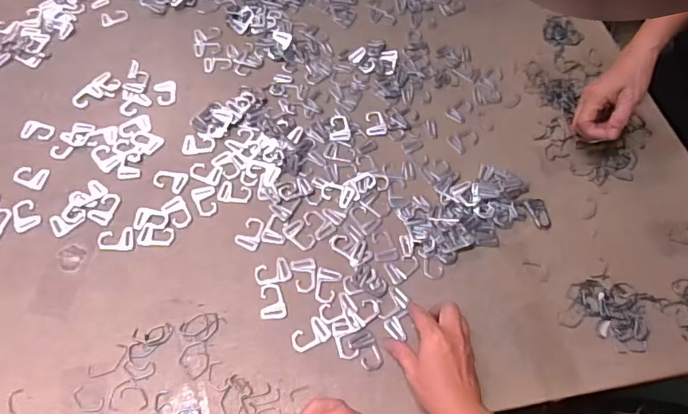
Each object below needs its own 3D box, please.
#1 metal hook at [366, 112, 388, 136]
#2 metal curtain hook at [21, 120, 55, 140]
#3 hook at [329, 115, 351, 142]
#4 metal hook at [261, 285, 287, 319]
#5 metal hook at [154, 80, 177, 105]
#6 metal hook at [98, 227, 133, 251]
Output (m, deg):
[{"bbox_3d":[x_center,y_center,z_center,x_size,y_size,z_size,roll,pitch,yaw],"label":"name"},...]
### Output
[{"bbox_3d":[0.046,-0.119,0.701,0.029,0.004,0.041,-2,60,-2],"label":"metal hook"},{"bbox_3d":[-0.417,-0.105,0.676,0.042,0.006,0.033,2,60,0],"label":"metal curtain hook"},{"bbox_3d":[-0.006,-0.111,0.691,0.029,0.004,0.045,-4,60,-4],"label":"hook"},{"bbox_3d":[-0.081,0.108,0.570,0.029,0.004,0.042,-4,60,-4],"label":"metal hook"},{"bbox_3d":[-0.257,-0.164,0.714,0.029,0.005,0.047,-11,61,-8],"label":"metal hook"},{"bbox_3d":[-0.276,0.038,0.600,0.042,0.004,0.031,2,60,0],"label":"metal hook"}]

